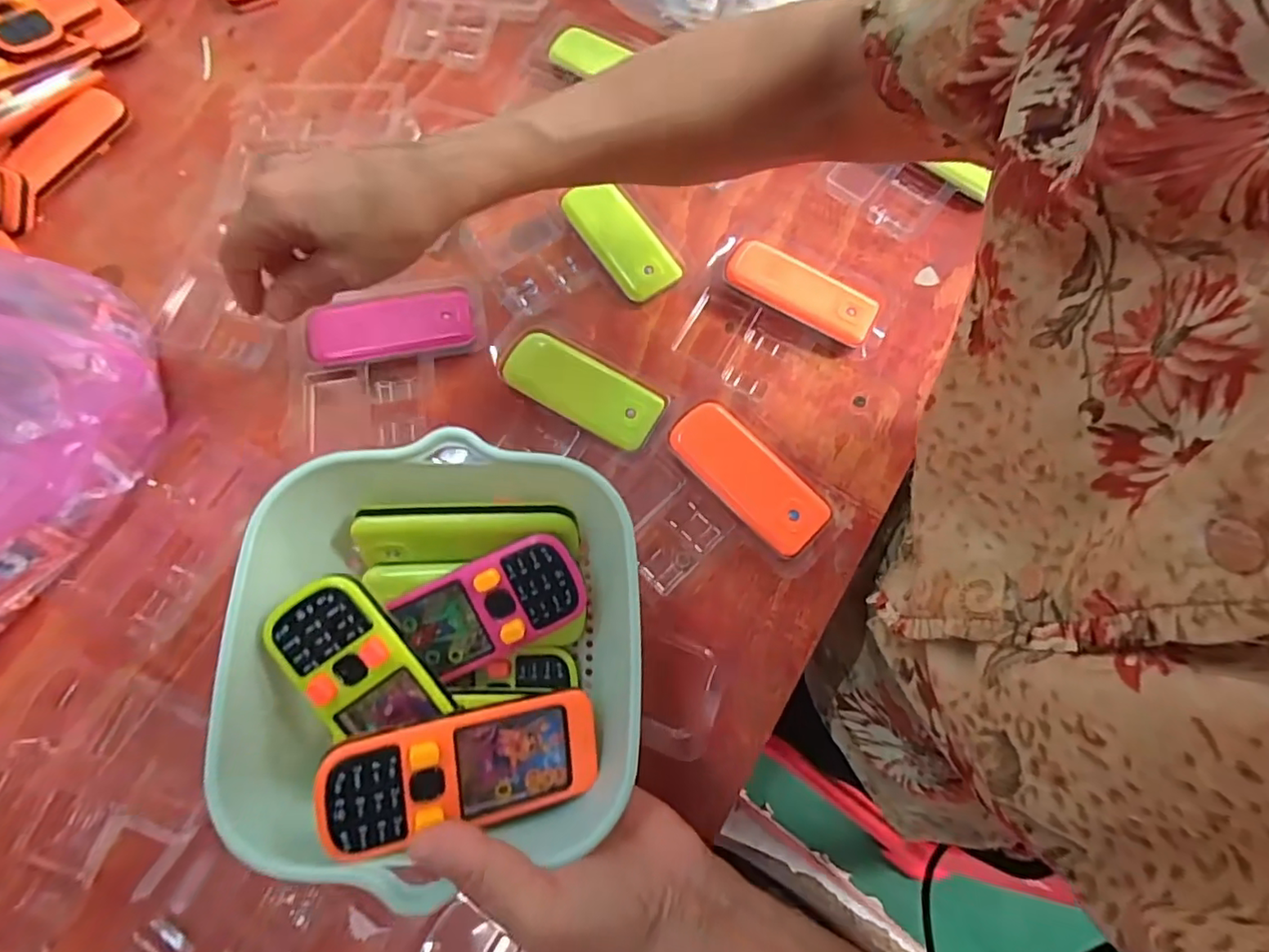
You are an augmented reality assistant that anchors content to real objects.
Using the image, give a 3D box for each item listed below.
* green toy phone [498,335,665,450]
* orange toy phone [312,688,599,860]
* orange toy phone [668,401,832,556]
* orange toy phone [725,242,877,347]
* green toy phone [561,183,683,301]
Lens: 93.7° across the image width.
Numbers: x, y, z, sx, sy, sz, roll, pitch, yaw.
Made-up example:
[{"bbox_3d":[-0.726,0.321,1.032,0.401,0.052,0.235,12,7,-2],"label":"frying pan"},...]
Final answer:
[{"bbox_3d":[-0.032,-0.056,0.383,0.102,0.013,0.044,27,72,9],"label":"green toy phone"},{"bbox_3d":[-0.066,0.116,0.234,0.104,0.010,0.045,-6,93,-26],"label":"orange toy phone"},{"bbox_3d":[0.069,0.000,0.367,0.045,0.018,0.104,-42,76,-14],"label":"orange toy phone"},{"bbox_3d":[0.113,-0.124,0.409,0.103,0.021,0.044,28,72,9],"label":"orange toy phone"},{"bbox_3d":[-0.009,-0.166,0.418,0.044,0.009,0.092,-41,90,-14],"label":"green toy phone"}]

